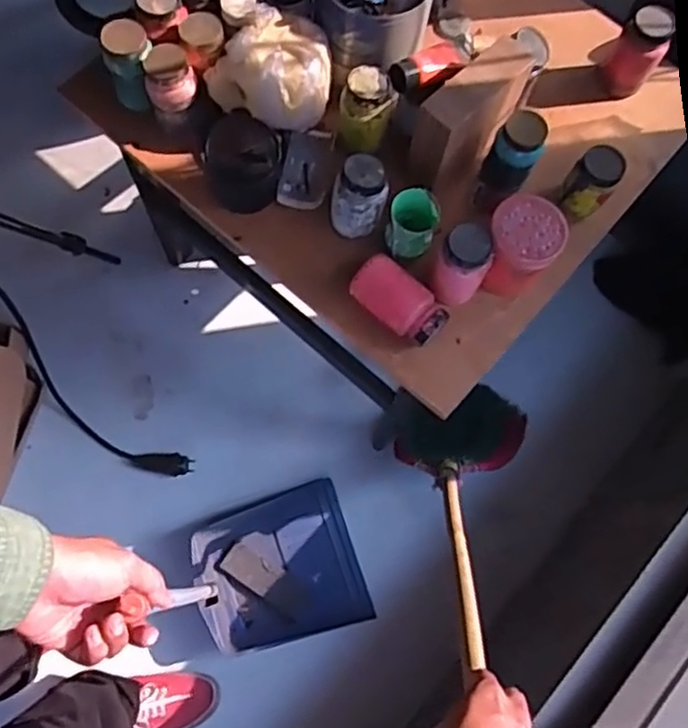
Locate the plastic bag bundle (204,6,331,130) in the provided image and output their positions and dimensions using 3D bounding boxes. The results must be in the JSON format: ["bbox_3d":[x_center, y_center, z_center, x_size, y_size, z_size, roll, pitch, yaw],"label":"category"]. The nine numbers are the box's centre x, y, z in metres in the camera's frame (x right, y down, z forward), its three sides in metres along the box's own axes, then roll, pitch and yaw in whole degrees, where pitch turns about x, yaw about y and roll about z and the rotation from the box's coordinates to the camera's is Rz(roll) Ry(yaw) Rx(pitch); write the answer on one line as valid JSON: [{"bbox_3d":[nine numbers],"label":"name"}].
[{"bbox_3d":[-0.096,-0.372,0.884,0.154,0.096,0.105,-4,74,-3],"label":"plastic bag bundle"}]

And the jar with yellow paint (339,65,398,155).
[{"bbox_3d":[0.027,-0.322,0.883,0.065,0.088,0.063,-27,77,-12],"label":"jar with yellow paint"}]

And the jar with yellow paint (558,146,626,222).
[{"bbox_3d":[0.318,-0.229,0.902,0.055,0.100,0.059,1,73,-4],"label":"jar with yellow paint"}]

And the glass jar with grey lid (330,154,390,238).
[{"bbox_3d":[0.017,-0.200,0.864,0.064,0.115,0.059,1,73,-4],"label":"glass jar with grey lid"}]

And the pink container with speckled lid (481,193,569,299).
[{"bbox_3d":[0.215,-0.141,0.859,0.088,0.101,0.096,26,73,4],"label":"pink container with speckled lid"}]

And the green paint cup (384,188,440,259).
[{"bbox_3d":[0.084,-0.170,0.867,0.058,0.082,0.065,16,73,1],"label":"green paint cup"}]

